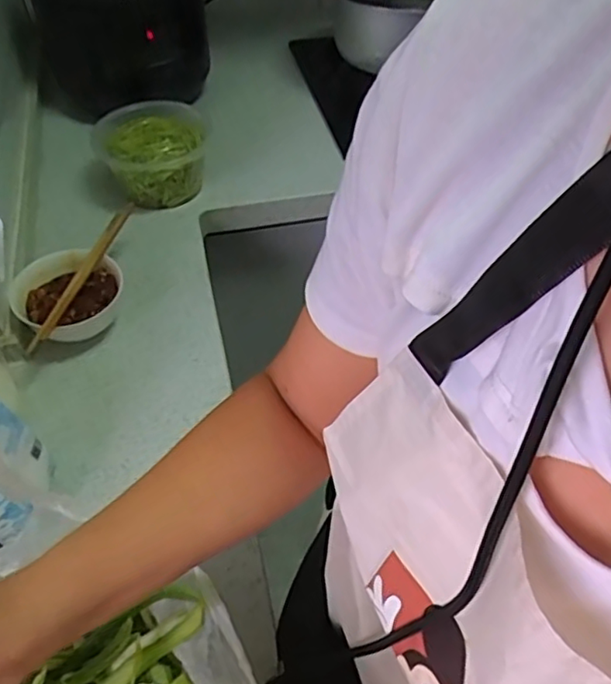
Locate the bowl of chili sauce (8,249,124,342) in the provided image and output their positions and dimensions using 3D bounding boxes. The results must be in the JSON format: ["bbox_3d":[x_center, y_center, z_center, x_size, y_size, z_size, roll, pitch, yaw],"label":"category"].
[{"bbox_3d":[-0.280,-0.049,0.727,0.124,0.066,0.102,-26,55,-22],"label":"bowl of chili sauce"}]

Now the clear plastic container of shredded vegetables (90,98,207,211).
[{"bbox_3d":[-0.226,-0.280,0.903,0.152,0.093,0.164,-10,51,-10],"label":"clear plastic container of shredded vegetables"}]

